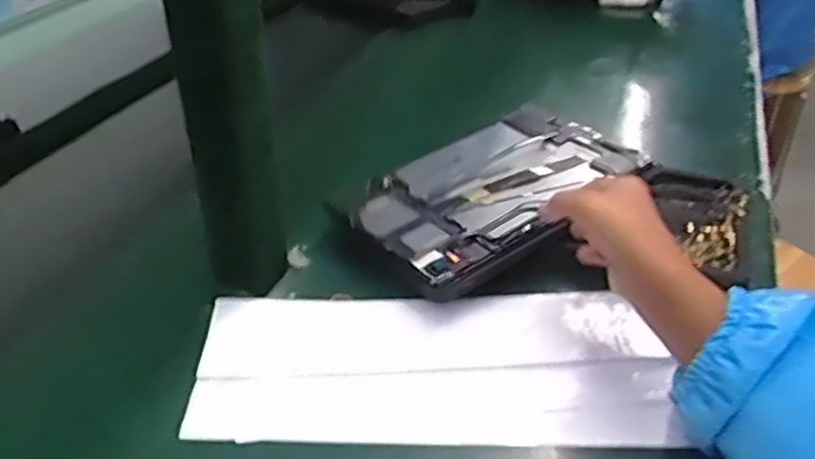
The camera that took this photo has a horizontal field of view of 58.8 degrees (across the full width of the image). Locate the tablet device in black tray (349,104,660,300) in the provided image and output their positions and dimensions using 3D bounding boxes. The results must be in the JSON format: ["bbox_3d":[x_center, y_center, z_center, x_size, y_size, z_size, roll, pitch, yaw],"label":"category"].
[{"bbox_3d":[0.074,-0.031,0.595,0.234,0.036,0.155,-25,42,-33],"label":"tablet device in black tray"}]

